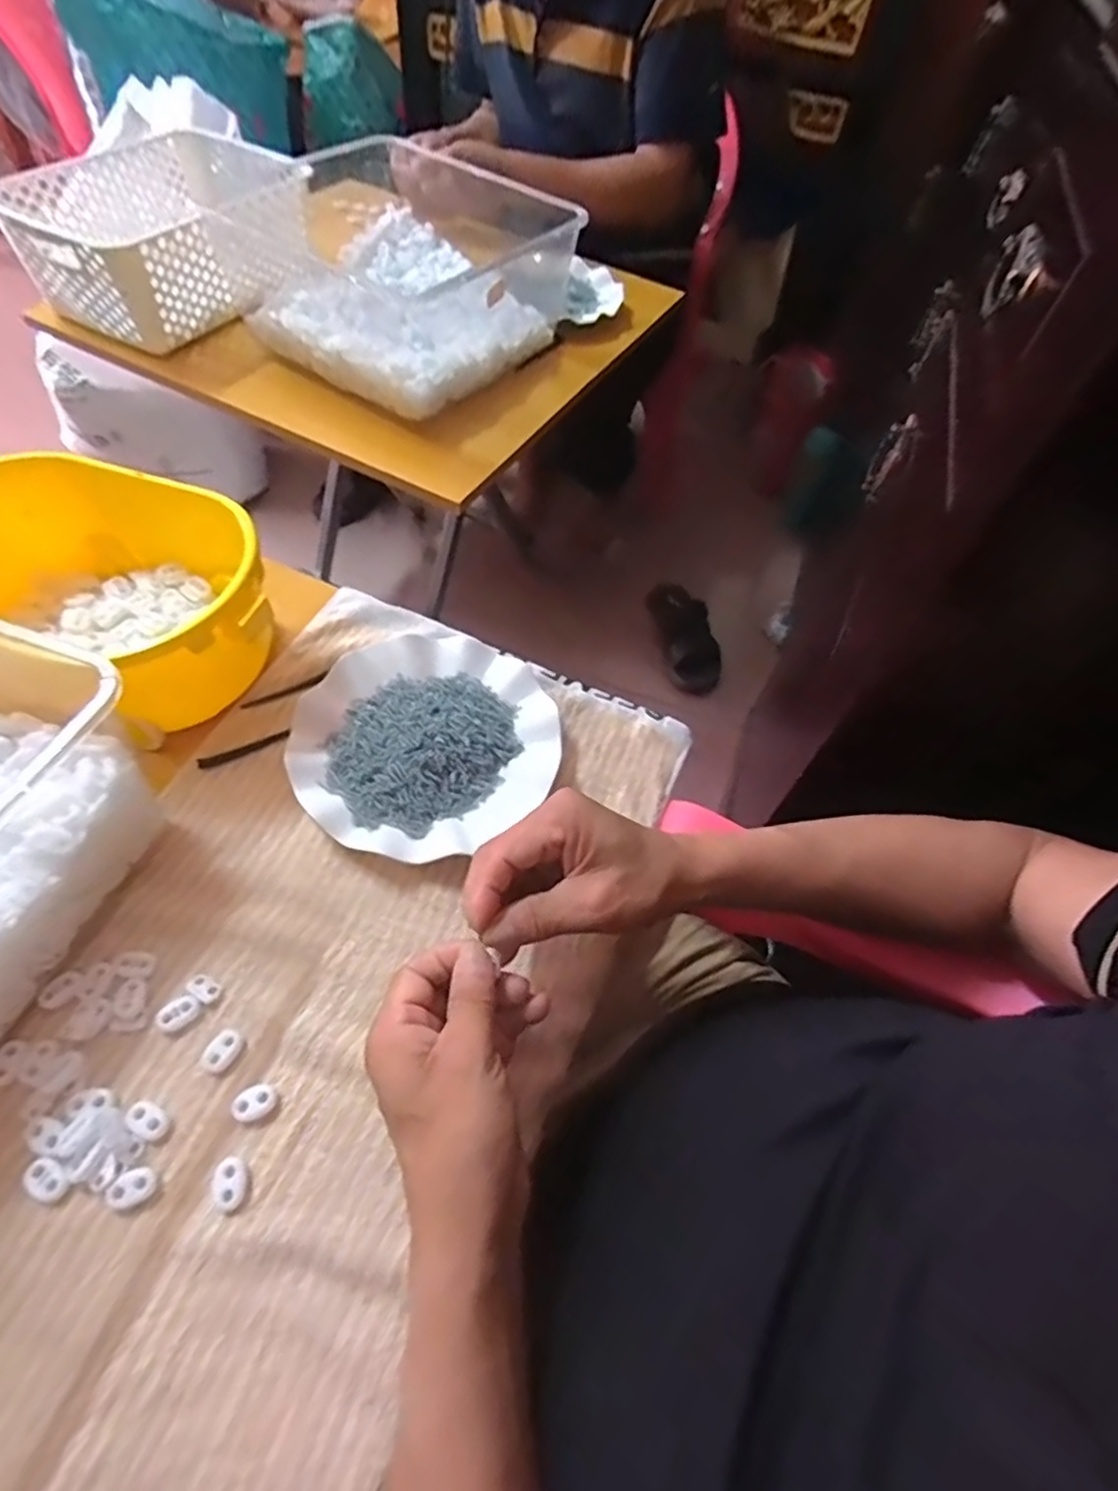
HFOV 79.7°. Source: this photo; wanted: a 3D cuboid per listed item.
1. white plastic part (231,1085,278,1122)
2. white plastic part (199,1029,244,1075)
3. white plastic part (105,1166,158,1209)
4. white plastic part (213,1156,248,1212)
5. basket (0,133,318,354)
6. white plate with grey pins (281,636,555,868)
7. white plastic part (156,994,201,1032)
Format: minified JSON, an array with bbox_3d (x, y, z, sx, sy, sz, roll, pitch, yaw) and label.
[{"bbox_3d":[-0.161,0.188,0.353,0.020,0.006,0.016,-19,60,-18],"label":"white plastic part"},{"bbox_3d":[-0.184,0.167,0.366,0.015,0.004,0.022,36,60,17],"label":"white plastic part"},{"bbox_3d":[-0.211,0.218,0.329,0.020,0.006,0.016,-17,60,-16],"label":"white plastic part"},{"bbox_3d":[-0.165,0.219,0.334,0.015,0.005,0.022,-8,58,-11],"label":"white plastic part"},{"bbox_3d":[-0.444,-0.592,0.776,0.229,0.099,0.303,29,58,13],"label":"basket"},{"bbox_3d":[-0.093,-0.008,0.473,0.175,0.020,0.180,3,56,-4],"label":"white plate with grey pins"},{"bbox_3d":[-0.213,0.149,0.374,0.022,0.004,0.016,-33,65,-24],"label":"white plastic part"}]

